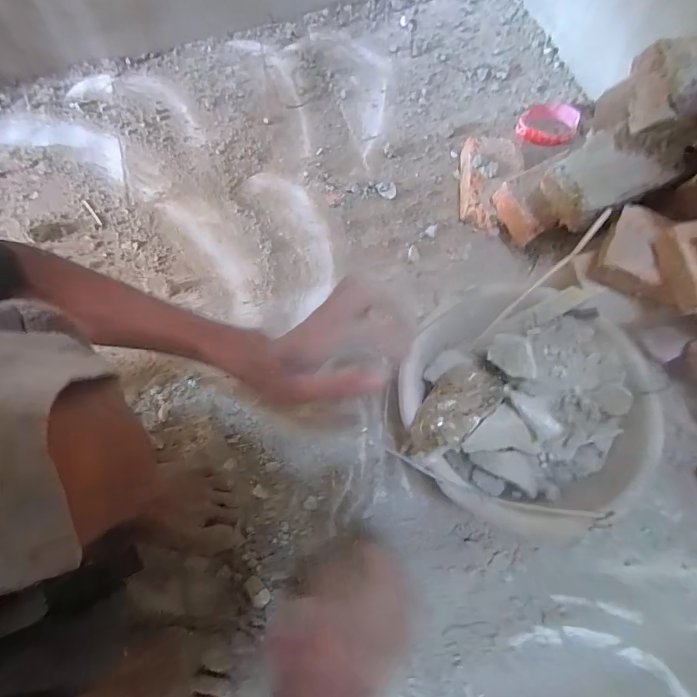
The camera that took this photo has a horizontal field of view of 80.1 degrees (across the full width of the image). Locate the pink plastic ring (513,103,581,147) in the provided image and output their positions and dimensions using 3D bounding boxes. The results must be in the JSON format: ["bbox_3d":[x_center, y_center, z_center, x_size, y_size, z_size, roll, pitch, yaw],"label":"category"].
[{"bbox_3d":[0.340,-0.383,0.709,0.092,0.038,0.071,20,71,10],"label":"pink plastic ring"}]

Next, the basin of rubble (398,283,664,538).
[{"bbox_3d":[0.175,0.057,0.409,0.230,0.083,0.221,-1,69,3],"label":"basin of rubble"}]

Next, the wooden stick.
[{"bbox_3d":[0.203,-0.074,0.437,0.175,0.012,0.010,-46,71,16],"label":"wooden stick"}]

